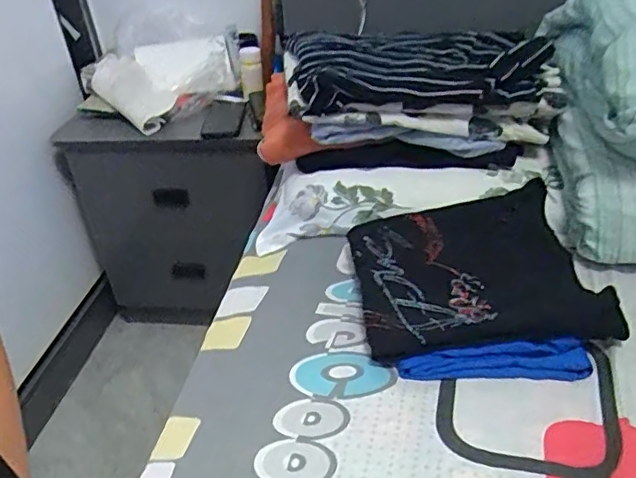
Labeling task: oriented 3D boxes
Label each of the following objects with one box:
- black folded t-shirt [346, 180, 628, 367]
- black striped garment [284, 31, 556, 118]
[{"bbox_3d":[0.191,0.037,0.733,0.280,0.038,0.252,-10,41,-1],"label":"black folded t-shirt"},{"bbox_3d":[0.143,-0.275,0.897,0.370,0.064,0.232,-6,34,-1],"label":"black striped garment"}]

